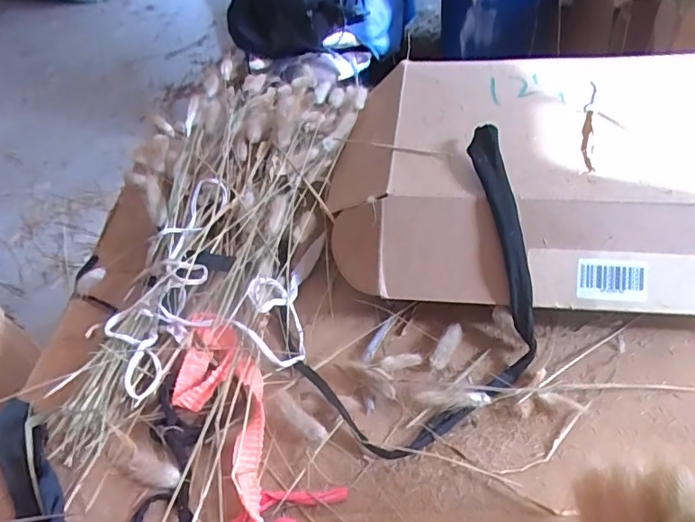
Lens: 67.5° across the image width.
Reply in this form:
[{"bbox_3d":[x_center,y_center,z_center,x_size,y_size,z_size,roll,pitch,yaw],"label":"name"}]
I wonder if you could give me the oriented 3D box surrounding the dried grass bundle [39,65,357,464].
[{"bbox_3d":[-0.128,-0.040,0.489,0.195,0.073,0.449,10,62,16],"label":"dried grass bundle"}]

